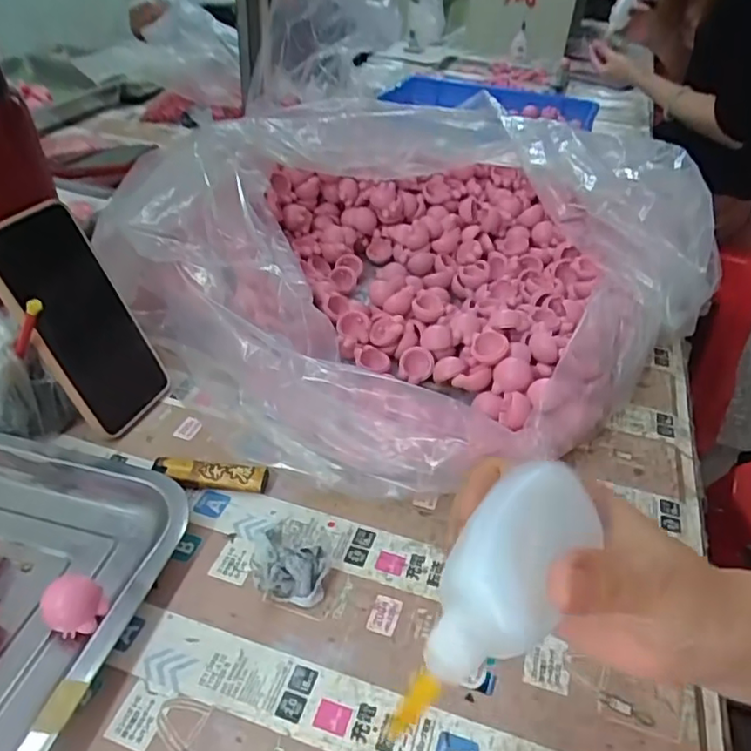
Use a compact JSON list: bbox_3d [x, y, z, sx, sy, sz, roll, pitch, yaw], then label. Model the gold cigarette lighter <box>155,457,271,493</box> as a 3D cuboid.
[{"bbox_3d":[-0.117,0.070,0.421,0.080,0.013,0.018,5,38,3],"label":"gold cigarette lighter"}]

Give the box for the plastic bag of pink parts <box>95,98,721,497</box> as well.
[{"bbox_3d":[0.053,-0.116,0.567,0.495,0.149,0.416,-29,48,-34],"label":"plastic bag of pink parts"}]

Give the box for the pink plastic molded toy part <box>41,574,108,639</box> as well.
[{"bbox_3d":[-0.165,0.128,0.330,0.030,0.027,0.025,-24,45,-30],"label":"pink plastic molded toy part"}]

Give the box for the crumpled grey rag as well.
[{"bbox_3d":[-0.053,0.115,0.356,0.047,0.024,0.033,6,38,4],"label":"crumpled grey rag"}]

